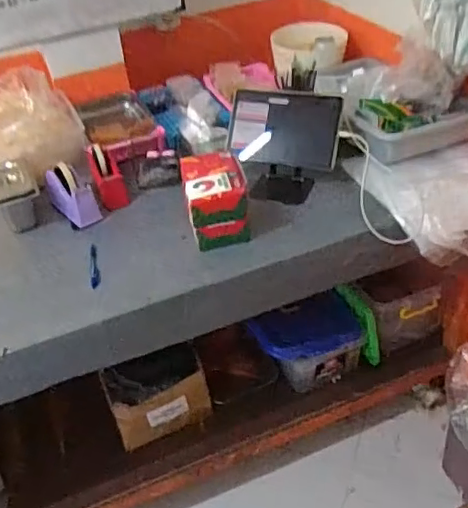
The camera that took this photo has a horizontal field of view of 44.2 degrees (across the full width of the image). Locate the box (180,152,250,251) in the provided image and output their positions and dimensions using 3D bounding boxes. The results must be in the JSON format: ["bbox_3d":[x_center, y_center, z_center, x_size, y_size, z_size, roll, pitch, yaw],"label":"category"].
[{"bbox_3d":[-0.038,-0.115,1.194,0.116,0.124,0.176,-10,40,-5],"label":"box"}]

